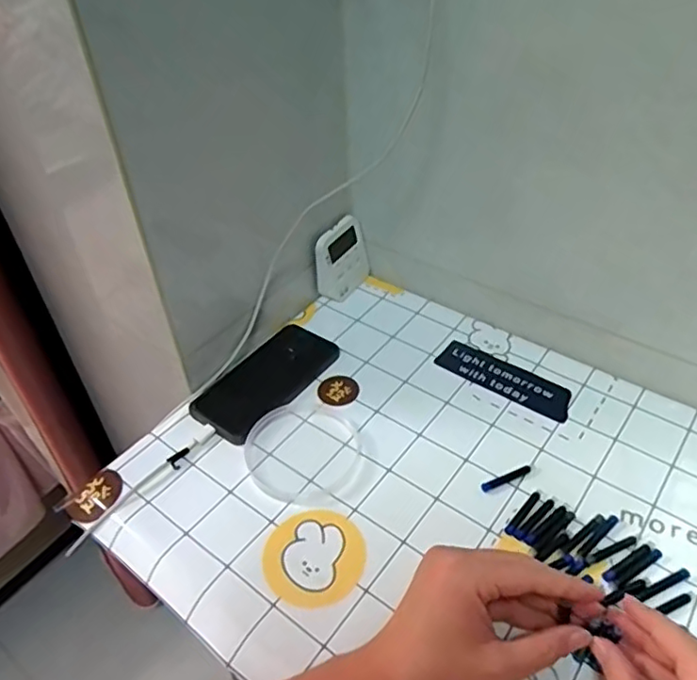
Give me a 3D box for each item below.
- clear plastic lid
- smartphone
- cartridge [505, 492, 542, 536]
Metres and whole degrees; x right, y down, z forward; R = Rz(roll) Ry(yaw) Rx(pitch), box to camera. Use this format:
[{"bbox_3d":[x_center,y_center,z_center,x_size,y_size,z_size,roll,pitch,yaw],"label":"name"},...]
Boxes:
[{"bbox_3d":[-0.037,0.097,0.538,0.100,0.010,0.099,-2,42,1],"label":"clear plastic lid"},{"bbox_3d":[-0.079,0.037,0.599,0.073,0.016,0.156,25,49,28],"label":"smartphone"},{"bbox_3d":[0.140,0.137,0.482,0.007,0.004,0.045,31,52,32],"label":"cartridge"}]

